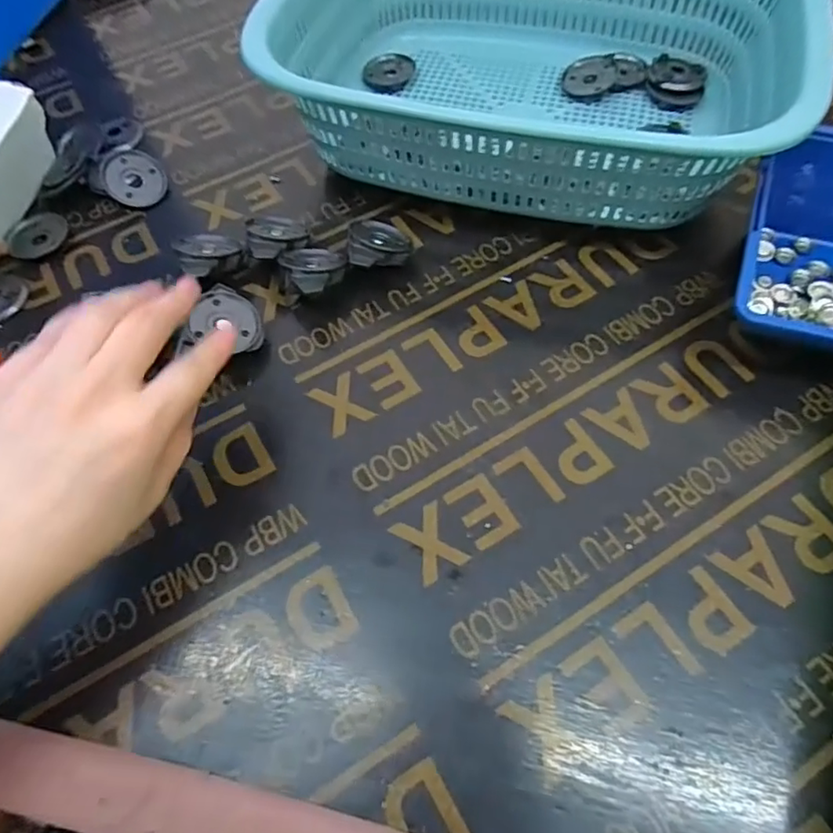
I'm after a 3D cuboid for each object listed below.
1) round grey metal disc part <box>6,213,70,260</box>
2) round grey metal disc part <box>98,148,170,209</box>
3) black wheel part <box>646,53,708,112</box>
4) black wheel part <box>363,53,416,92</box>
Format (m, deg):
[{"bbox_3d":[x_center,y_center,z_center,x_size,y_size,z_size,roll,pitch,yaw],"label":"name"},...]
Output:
[{"bbox_3d":[-0.265,-0.129,0.407,0.038,0.010,0.034,-3,61,3],"label":"round grey metal disc part"},{"bbox_3d":[-0.207,-0.175,0.425,0.046,0.007,0.044,5,77,-22],"label":"round grey metal disc part"},{"bbox_3d":[0.196,-0.252,0.439,0.042,0.013,0.048,15,63,12],"label":"black wheel part"},{"bbox_3d":[-0.022,-0.279,0.469,0.040,0.013,0.040,-3,61,2],"label":"black wheel part"}]

